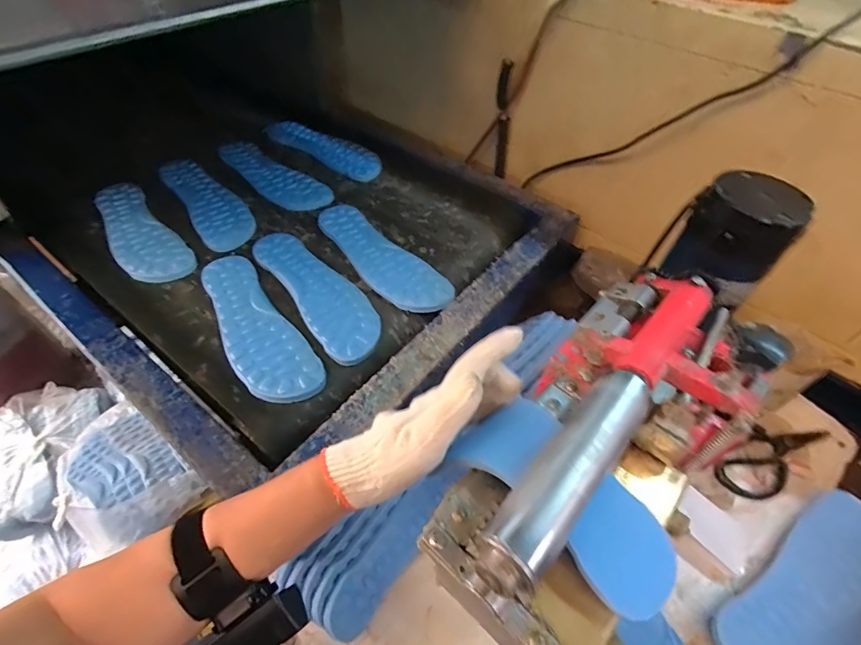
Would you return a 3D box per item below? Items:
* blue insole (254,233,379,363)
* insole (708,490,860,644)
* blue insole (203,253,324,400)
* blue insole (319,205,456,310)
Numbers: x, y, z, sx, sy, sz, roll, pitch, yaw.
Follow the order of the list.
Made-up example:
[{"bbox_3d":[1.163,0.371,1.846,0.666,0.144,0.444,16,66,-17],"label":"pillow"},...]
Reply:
[{"bbox_3d":[-0.143,-0.045,0.560,0.079,0.011,0.236,-31,58,-25],"label":"blue insole"},{"bbox_3d":[0.374,0.273,0.438,0.235,0.039,0.105,-41,62,-15],"label":"insole"},{"bbox_3d":[-0.208,0.001,0.517,0.077,0.012,0.240,-29,57,-24],"label":"blue insole"},{"bbox_3d":[-0.071,-0.089,0.600,0.081,0.010,0.233,-36,60,-28],"label":"blue insole"}]

